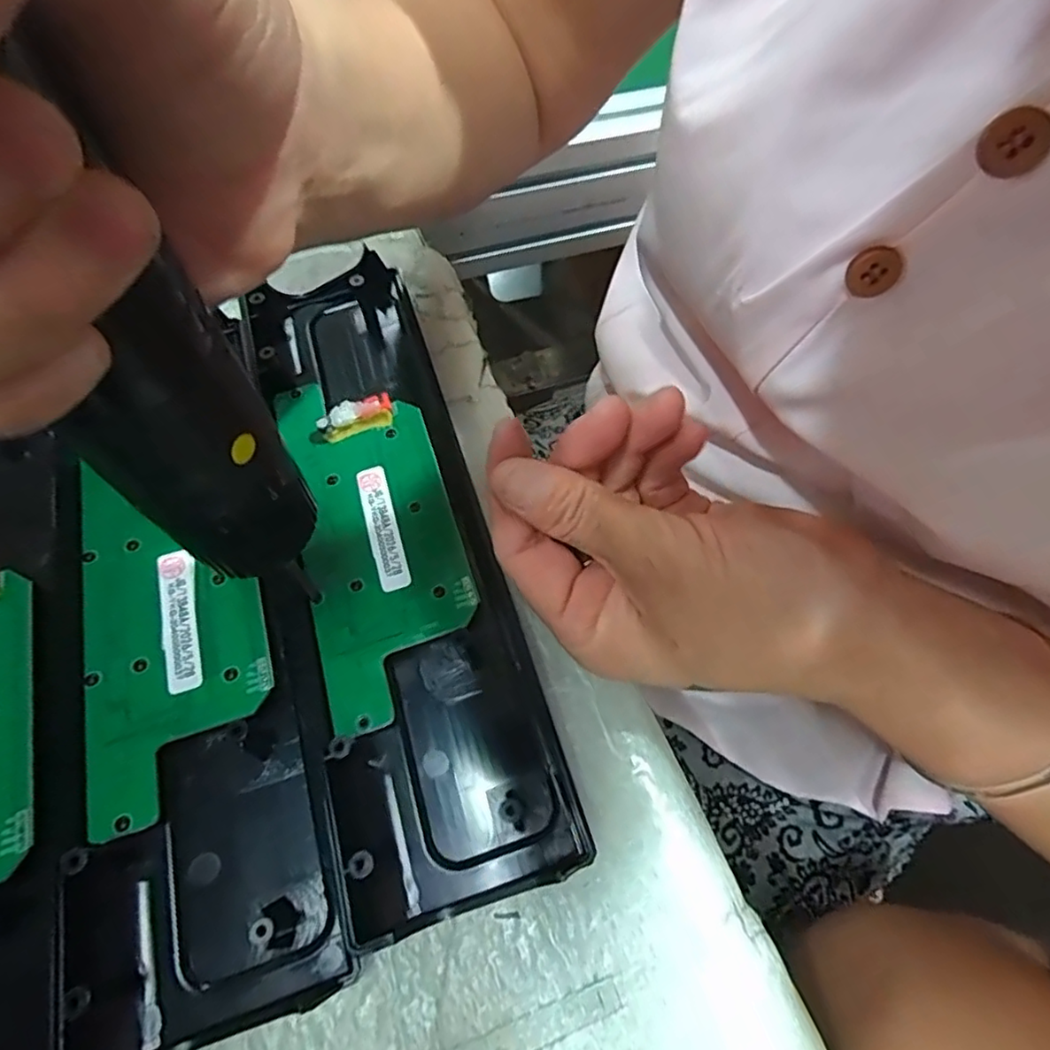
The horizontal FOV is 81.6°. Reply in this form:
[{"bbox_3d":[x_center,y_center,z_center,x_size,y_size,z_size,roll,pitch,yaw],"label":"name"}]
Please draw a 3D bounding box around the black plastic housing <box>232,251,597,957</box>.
[{"bbox_3d":[-0.048,0.003,0.213,0.070,0.024,0.232,-16,66,-11],"label":"black plastic housing"}]

